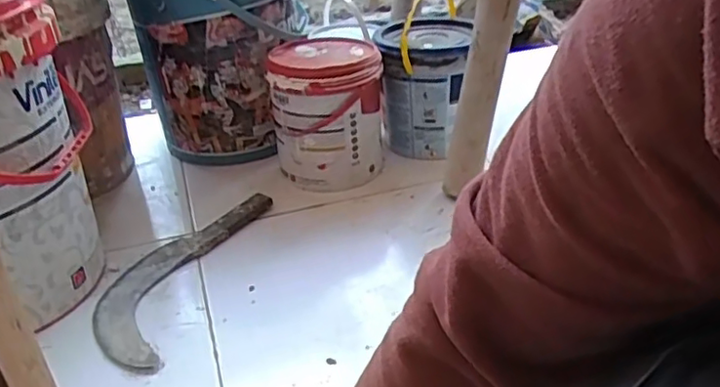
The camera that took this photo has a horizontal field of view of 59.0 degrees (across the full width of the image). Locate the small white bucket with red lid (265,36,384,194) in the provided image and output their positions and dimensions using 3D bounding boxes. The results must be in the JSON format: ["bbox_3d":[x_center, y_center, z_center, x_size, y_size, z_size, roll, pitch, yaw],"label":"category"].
[{"bbox_3d":[-0.052,-0.129,1.049,0.171,0.209,0.167,-3,31,2],"label":"small white bucket with red lid"}]

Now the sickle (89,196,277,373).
[{"bbox_3d":[-0.251,0.097,0.866,0.135,0.021,0.352,5,32,15],"label":"sickle"}]

